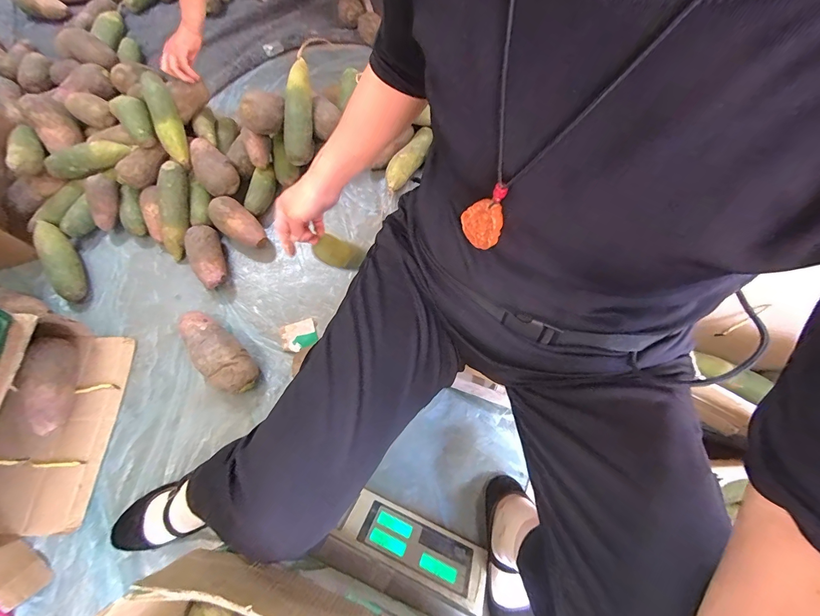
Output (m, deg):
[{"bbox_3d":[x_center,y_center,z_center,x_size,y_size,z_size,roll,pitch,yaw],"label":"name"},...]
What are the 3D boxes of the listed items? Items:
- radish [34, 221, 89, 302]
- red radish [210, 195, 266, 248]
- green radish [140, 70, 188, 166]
[{"bbox_3d":[-0.749,-0.105,0.772,0.054,0.058,0.196,-34,73,-13],"label":"radish"},{"bbox_3d":[-0.378,-0.182,0.786,0.133,0.053,0.065,47,59,0],"label":"red radish"},{"bbox_3d":[-0.528,-0.406,0.774,0.055,0.056,0.192,-20,92,-9],"label":"green radish"}]

